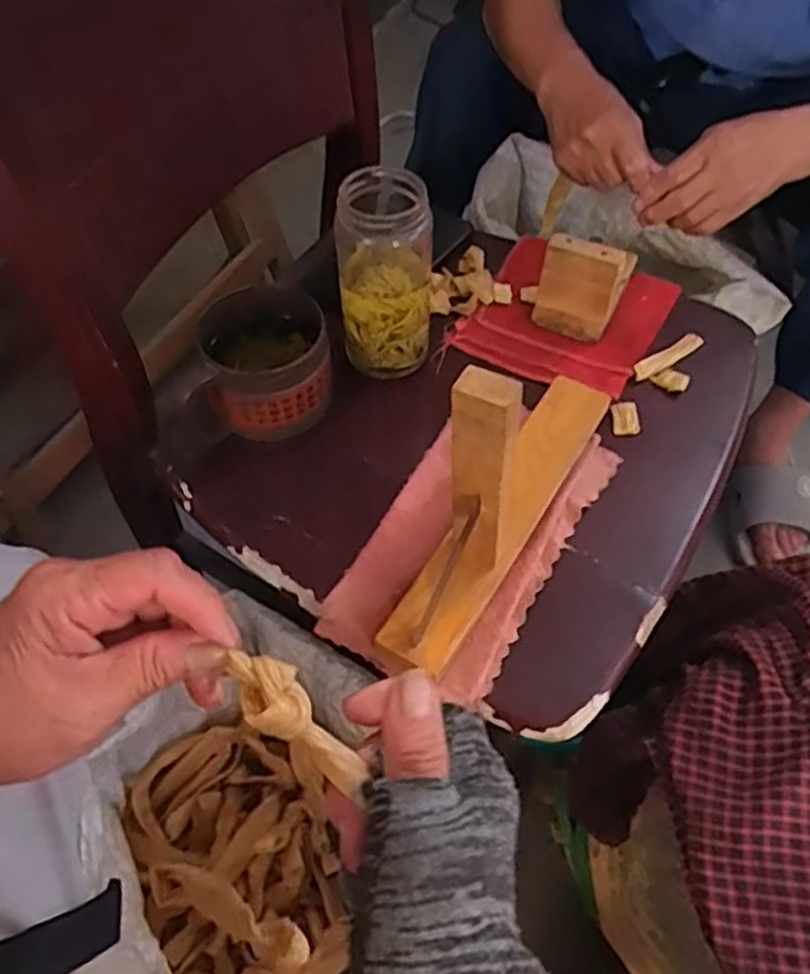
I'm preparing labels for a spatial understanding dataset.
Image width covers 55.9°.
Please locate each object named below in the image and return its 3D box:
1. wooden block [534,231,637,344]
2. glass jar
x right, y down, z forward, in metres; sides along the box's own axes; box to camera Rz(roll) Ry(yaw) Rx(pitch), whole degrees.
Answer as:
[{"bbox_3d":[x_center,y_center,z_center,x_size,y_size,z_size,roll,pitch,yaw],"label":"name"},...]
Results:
[{"bbox_3d":[0.144,-0.162,0.626,0.065,0.080,0.027,23,57,13],"label":"wooden block"},{"bbox_3d":[-0.016,-0.164,0.585,0.067,0.150,0.073,1,54,-2],"label":"glass jar"}]

